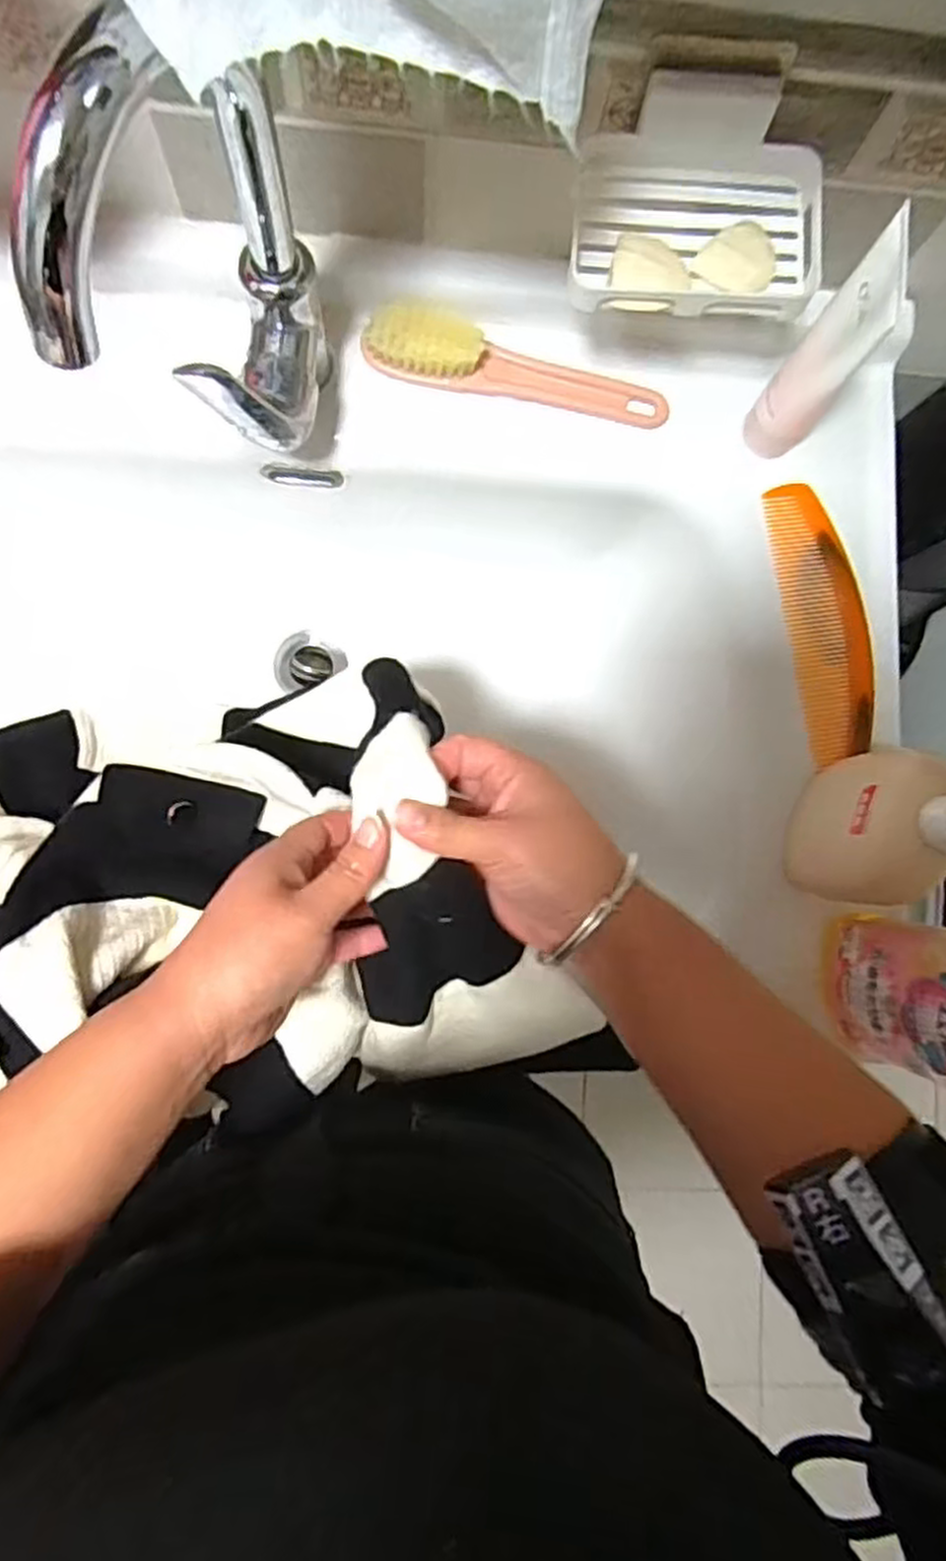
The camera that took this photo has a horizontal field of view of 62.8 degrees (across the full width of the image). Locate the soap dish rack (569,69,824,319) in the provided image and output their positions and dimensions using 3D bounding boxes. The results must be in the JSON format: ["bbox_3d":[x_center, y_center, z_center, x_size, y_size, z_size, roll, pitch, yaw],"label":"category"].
[{"bbox_3d":[0.116,-0.289,0.396,0.131,0.047,0.094,1,85,-5],"label":"soap dish rack"}]

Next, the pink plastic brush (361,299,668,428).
[{"bbox_3d":[0.030,-0.265,0.497,0.197,0.040,0.030,8,85,-4],"label":"pink plastic brush"}]

